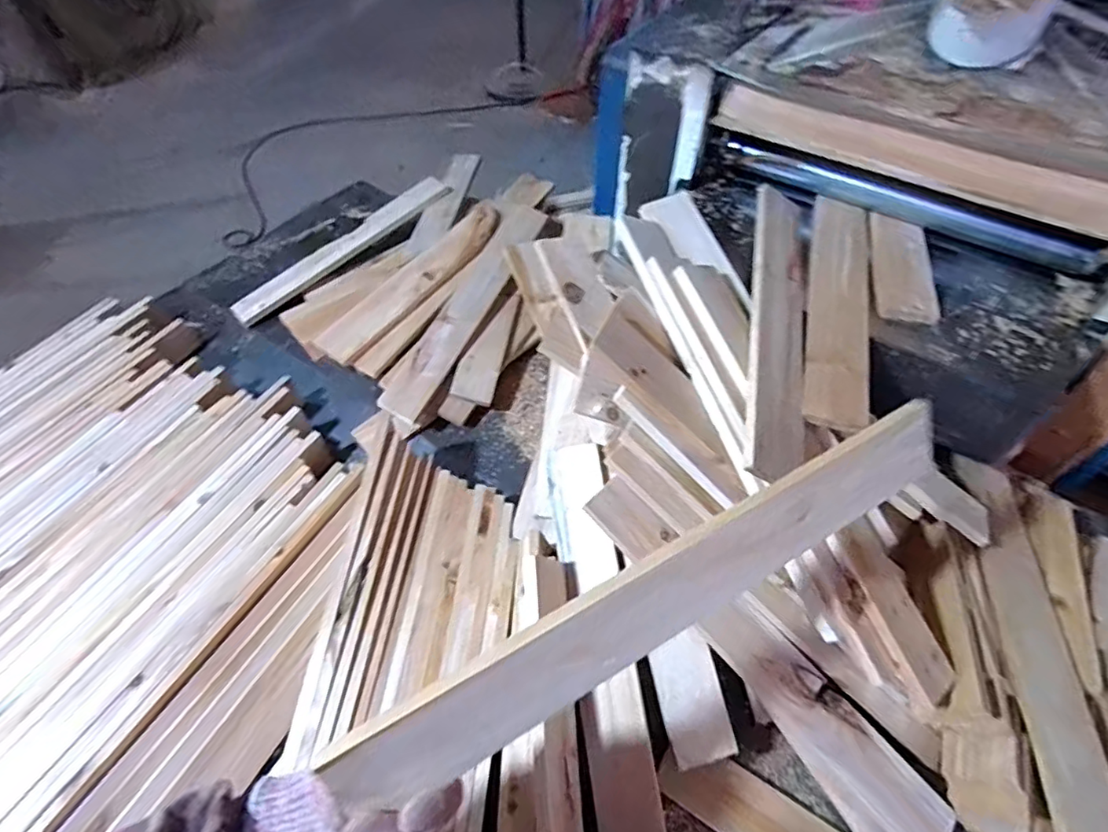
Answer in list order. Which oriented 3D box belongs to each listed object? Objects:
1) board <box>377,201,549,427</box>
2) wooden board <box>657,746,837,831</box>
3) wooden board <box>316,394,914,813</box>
[{"bbox_3d":[-0.147,-0.199,0.983,0.071,0.020,0.481,28,68,-1],"label":"board"},{"bbox_3d":[0.221,0.438,0.612,0.215,0.015,0.070,28,58,19],"label":"wooden board"},{"bbox_3d":[0.097,0.127,0.420,0.514,0.072,0.014,-25,19,-17],"label":"wooden board"}]

